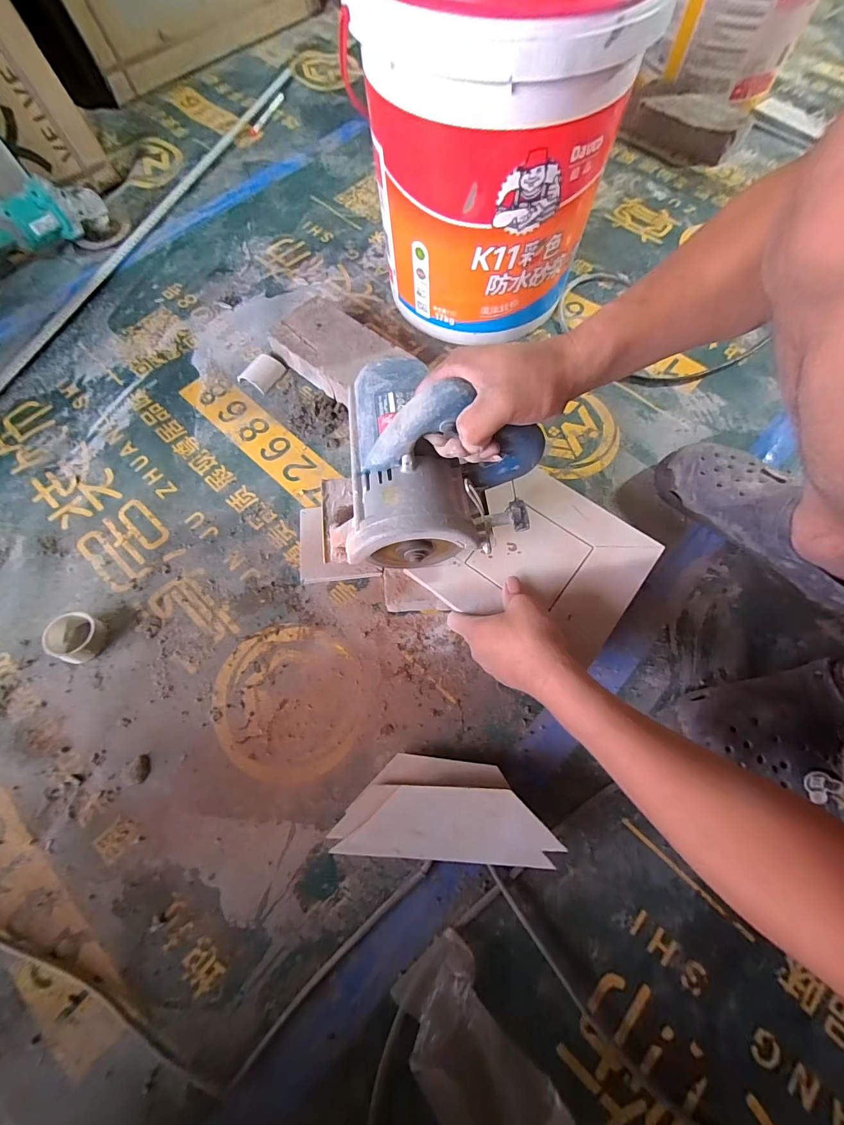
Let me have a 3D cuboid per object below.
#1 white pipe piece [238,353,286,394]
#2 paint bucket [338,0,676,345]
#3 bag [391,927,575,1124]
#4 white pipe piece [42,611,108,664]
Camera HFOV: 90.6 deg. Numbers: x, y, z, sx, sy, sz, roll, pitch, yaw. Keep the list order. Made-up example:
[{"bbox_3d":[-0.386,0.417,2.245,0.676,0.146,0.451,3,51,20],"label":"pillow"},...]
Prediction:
[{"bbox_3d":[-0.234,-0.280,0.616,0.039,0.024,0.058,30,72,11],"label":"white pipe piece"},{"bbox_3d":[0.081,-0.518,0.530,0.276,0.344,0.295,8,69,4],"label":"paint bucket"},{"bbox_3d":[0.038,0.400,0.335,0.091,0.039,0.145,-36,73,-12],"label":"bag"},{"bbox_3d":[-0.393,0.083,0.471,0.061,0.030,0.052,13,70,6],"label":"white pipe piece"}]

